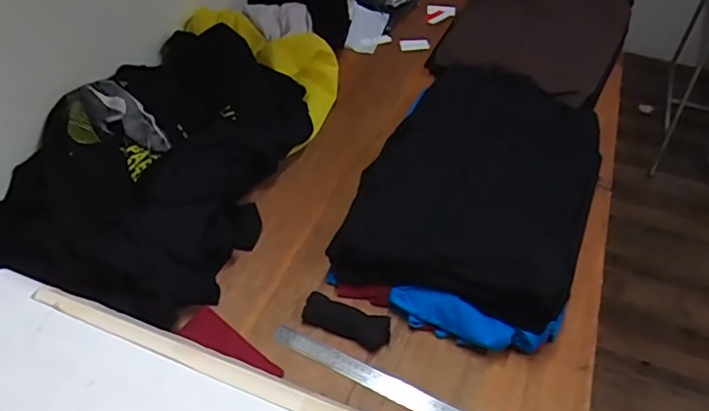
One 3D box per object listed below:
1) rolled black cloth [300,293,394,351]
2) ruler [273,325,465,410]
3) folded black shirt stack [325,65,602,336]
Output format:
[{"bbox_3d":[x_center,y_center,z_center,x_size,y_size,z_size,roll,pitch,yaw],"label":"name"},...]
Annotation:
[{"bbox_3d":[-0.012,0.164,0.814,0.128,0.026,0.046,19,49,16],"label":"rolled black cloth"},{"bbox_3d":[0.033,0.238,0.771,0.318,0.007,0.031,21,57,16],"label":"ruler"},{"bbox_3d":[0.222,-0.047,0.962,0.355,0.111,0.544,17,49,13],"label":"folded black shirt stack"}]

